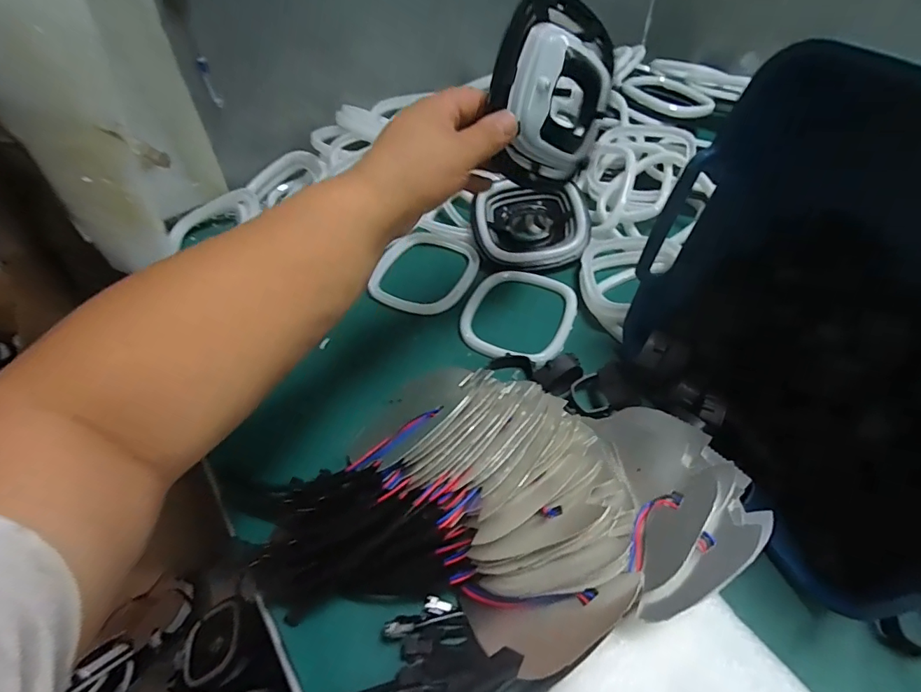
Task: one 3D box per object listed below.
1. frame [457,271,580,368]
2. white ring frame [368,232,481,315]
[{"bbox_3d":[0.059,-0.031,0.525,0.118,0.018,0.131,18,53,18],"label":"frame"},{"bbox_3d":[-0.043,-0.088,0.579,0.115,0.016,0.126,17,52,17],"label":"white ring frame"}]

